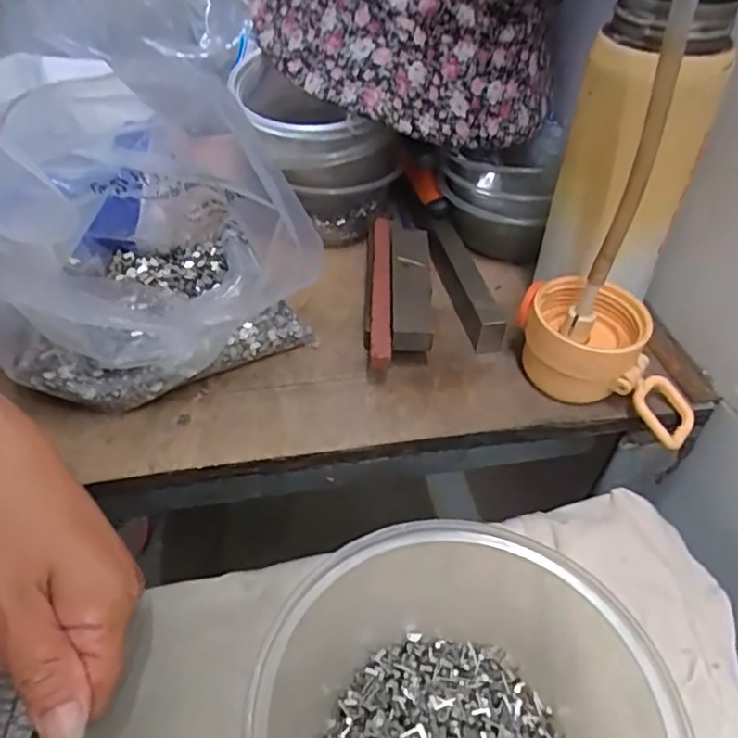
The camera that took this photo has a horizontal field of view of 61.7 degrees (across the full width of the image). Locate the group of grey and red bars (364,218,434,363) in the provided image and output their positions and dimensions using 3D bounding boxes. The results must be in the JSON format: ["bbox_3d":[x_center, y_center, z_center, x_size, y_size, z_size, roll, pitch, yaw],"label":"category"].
[{"bbox_3d":[0.019,-0.051,0.407,0.041,0.030,0.139,3,44,-1],"label":"group of grey and red bars"}]

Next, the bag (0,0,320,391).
[{"bbox_3d":[-0.172,-0.138,0.384,0.222,0.174,0.275,-12,46,-15],"label":"bag"}]

